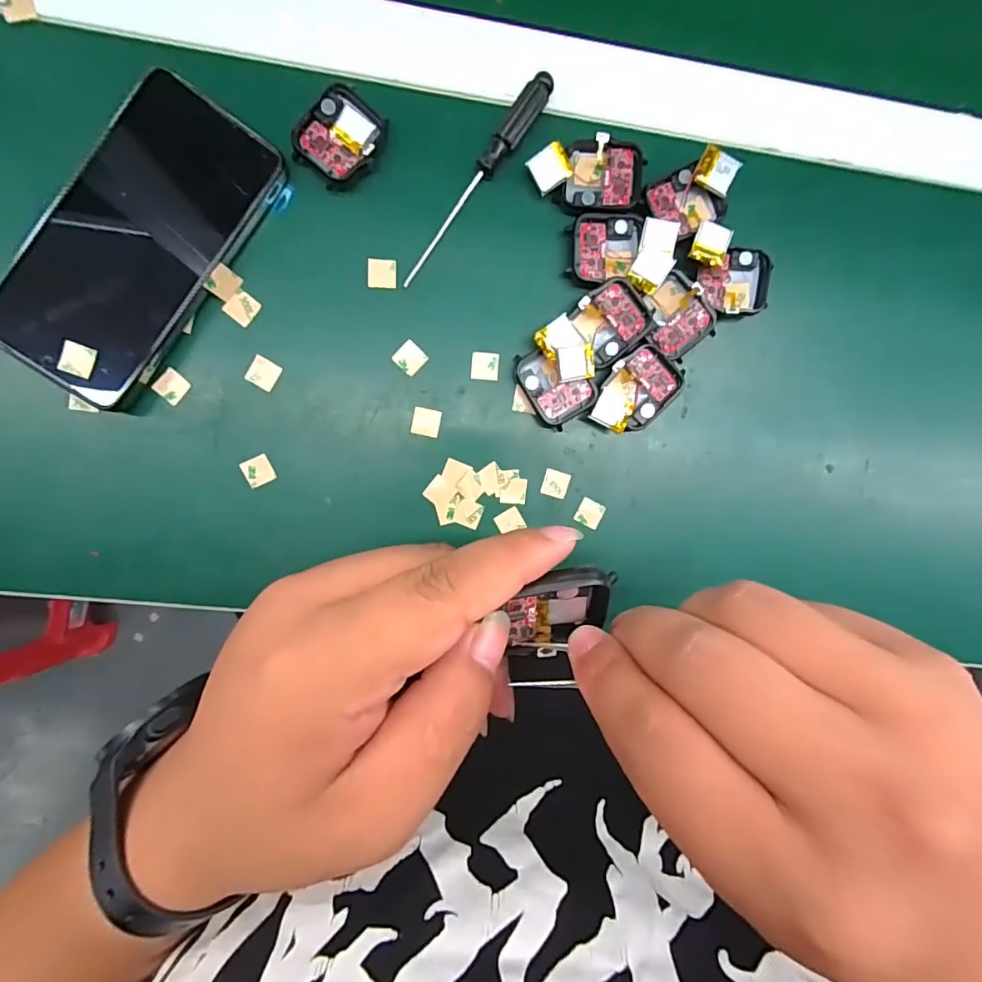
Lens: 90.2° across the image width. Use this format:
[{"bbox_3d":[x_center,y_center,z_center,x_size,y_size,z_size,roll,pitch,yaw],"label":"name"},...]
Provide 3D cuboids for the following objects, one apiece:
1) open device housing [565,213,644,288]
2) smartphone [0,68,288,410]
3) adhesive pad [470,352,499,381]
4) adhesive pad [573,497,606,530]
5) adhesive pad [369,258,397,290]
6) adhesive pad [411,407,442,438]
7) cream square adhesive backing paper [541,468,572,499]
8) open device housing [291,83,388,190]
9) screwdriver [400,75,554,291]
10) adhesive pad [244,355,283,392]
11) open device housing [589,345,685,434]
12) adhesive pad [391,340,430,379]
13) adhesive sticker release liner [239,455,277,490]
[{"bbox_3d":[0.064,-0.135,0.272,0.043,0.008,0.038,-2,95,-5],"label":"open device housing"},{"bbox_3d":[-0.181,-0.127,0.252,0.076,0.017,0.159,33,91,-7],"label":"smartphone"},{"bbox_3d":[-0.003,-0.072,0.282,0.016,0.004,0.015,3,95,-6],"label":"adhesive pad"},{"bbox_3d":[0.060,0.014,0.296,0.015,0.004,0.016,26,92,-7],"label":"adhesive pad"},{"bbox_3d":[-0.060,-0.121,0.272,0.015,0.004,0.015,2,95,-6],"label":"adhesive pad"},{"bbox_3d":[-0.037,-0.040,0.281,0.015,0.004,0.015,11,94,-6],"label":"adhesive pad"},{"bbox_3d":[0.039,-0.004,0.291,0.016,0.004,0.015,16,94,-7],"label":"cream square adhesive backing paper"},{"bbox_3d":[-0.080,-0.187,0.259,0.038,0.009,0.045,39,91,-8],"label":"open device housing"},{"bbox_3d":[-0.009,-0.170,0.268,0.014,0.011,0.131,37,91,-8],"label":"screwdriver"},{"bbox_3d":[-0.126,-0.065,0.271,0.016,0.004,0.015,30,92,-7],"label":"adhesive pad"},{"bbox_3d":[0.084,-0.056,0.285,0.037,0.014,0.052,37,91,-8],"label":"open device housing"},{"bbox_3d":[-0.046,-0.075,0.277,0.015,0.004,0.016,-45,98,0],"label":"adhesive pad"},{"bbox_3d":[-0.131,-0.011,0.274,0.015,0.004,0.016,-25,97,-3],"label":"adhesive sticker release liner"}]

